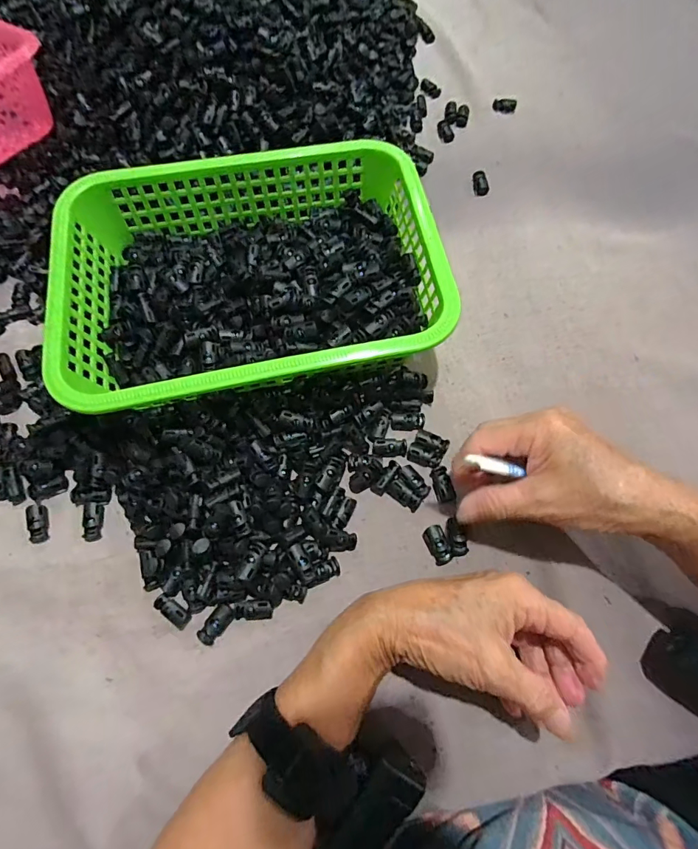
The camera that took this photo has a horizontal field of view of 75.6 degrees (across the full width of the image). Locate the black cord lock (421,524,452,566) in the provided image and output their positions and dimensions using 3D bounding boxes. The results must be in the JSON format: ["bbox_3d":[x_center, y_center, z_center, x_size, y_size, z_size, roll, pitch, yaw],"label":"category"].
[{"bbox_3d":[0.066,0.088,0.332,0.014,0.008,0.028,-21,69,-7],"label":"black cord lock"}]

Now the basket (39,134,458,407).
[{"bbox_3d":[-0.079,-0.118,0.378,0.295,0.082,0.211,-13,68,-4],"label":"basket"}]

